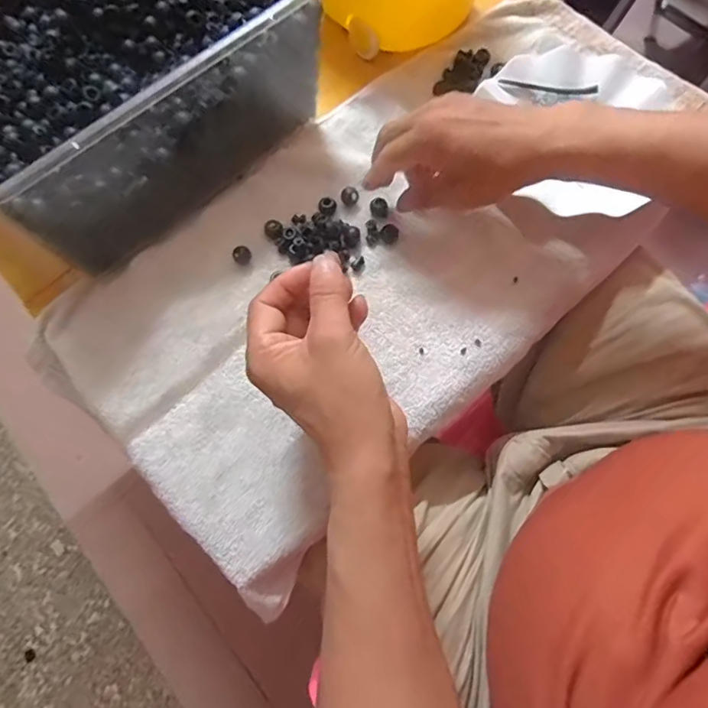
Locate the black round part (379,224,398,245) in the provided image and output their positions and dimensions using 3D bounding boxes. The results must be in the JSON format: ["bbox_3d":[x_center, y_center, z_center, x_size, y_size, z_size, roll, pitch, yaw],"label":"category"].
[{"bbox_3d":[0.030,-0.102,0.436,0.015,0.009,0.015,-1,68,2],"label":"black round part"}]

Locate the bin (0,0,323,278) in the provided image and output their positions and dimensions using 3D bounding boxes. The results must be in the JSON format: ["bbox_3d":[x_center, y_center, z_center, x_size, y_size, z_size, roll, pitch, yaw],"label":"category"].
[{"bbox_3d":[-0.207,-0.247,0.424,0.273,0.121,0.287,-42,73,-14],"label":"bin"}]

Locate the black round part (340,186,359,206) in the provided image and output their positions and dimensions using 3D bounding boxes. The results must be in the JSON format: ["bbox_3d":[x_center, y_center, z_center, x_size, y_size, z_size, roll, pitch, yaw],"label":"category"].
[{"bbox_3d":[-0.004,-0.139,0.452,0.016,0.009,0.014,-3,68,1],"label":"black round part"}]

